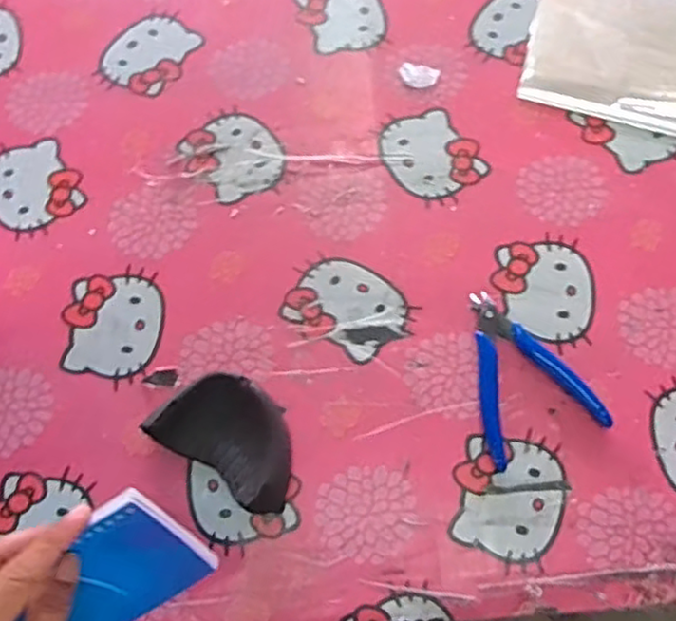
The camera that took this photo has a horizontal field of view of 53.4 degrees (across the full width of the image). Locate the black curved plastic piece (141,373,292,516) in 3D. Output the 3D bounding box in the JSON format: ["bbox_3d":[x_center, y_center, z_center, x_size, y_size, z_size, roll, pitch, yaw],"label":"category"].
[{"bbox_3d":[-0.069,0.084,0.457,0.100,0.026,0.065,33,73,13],"label":"black curved plastic piece"}]

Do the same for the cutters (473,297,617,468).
[{"bbox_3d":[0.126,0.041,0.477,0.084,0.009,0.118,-22,70,-7],"label":"cutters"}]

